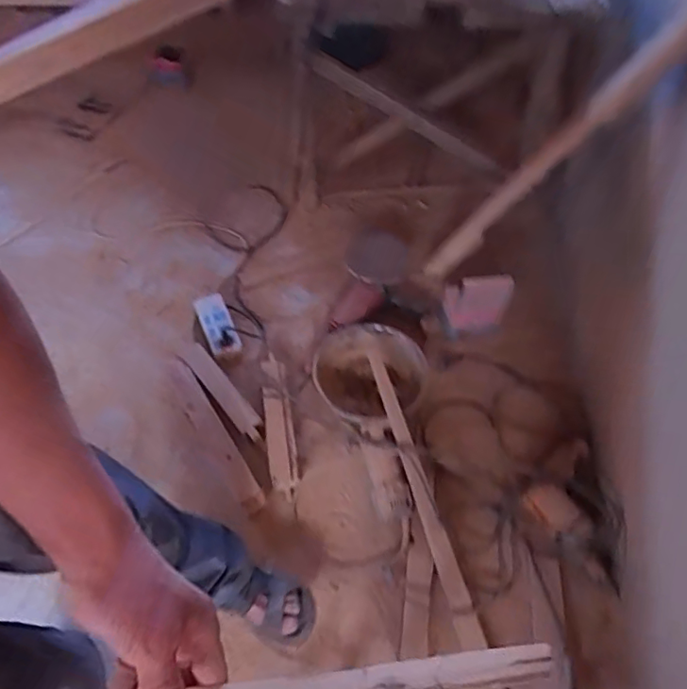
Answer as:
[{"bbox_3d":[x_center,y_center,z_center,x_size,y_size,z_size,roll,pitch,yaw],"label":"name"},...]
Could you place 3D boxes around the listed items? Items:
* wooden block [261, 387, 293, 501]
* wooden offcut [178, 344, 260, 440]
[{"bbox_3d":[-0.152,0.222,1.270,0.048,0.020,0.260,-9,66,-6],"label":"wooden block"},{"bbox_3d":[-0.307,0.104,1.365,0.057,0.021,0.337,-33,61,-21],"label":"wooden offcut"}]

